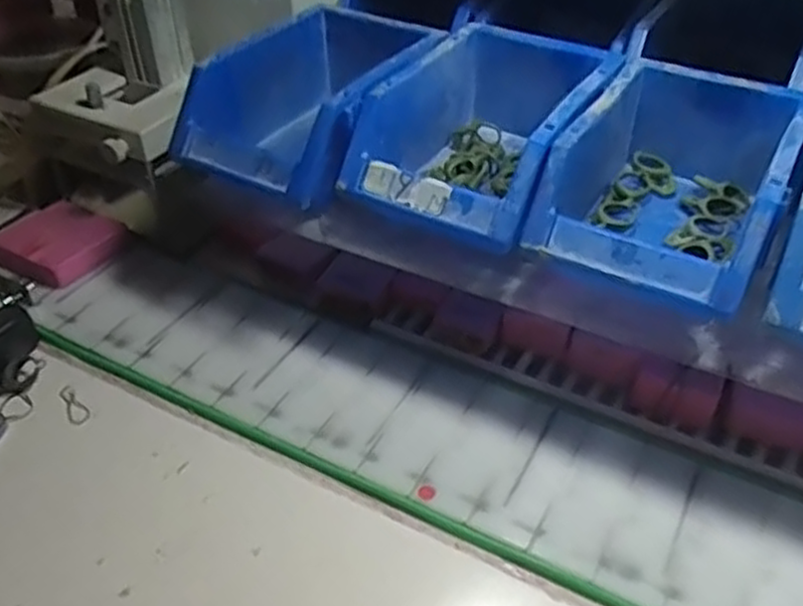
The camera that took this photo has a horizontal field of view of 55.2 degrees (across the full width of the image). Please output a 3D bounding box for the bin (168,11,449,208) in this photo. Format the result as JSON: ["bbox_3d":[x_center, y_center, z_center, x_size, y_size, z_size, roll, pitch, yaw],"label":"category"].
[{"bbox_3d":[-0.050,-0.149,0.559,0.123,0.076,0.212,26,46,27],"label":"bin"}]

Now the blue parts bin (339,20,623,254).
[{"bbox_3d":[0.056,-0.113,0.510,0.122,0.071,0.179,21,45,23],"label":"blue parts bin"}]

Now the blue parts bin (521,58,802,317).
[{"bbox_3d":[0.165,-0.071,0.467,0.122,0.075,0.172,20,44,22],"label":"blue parts bin"}]

